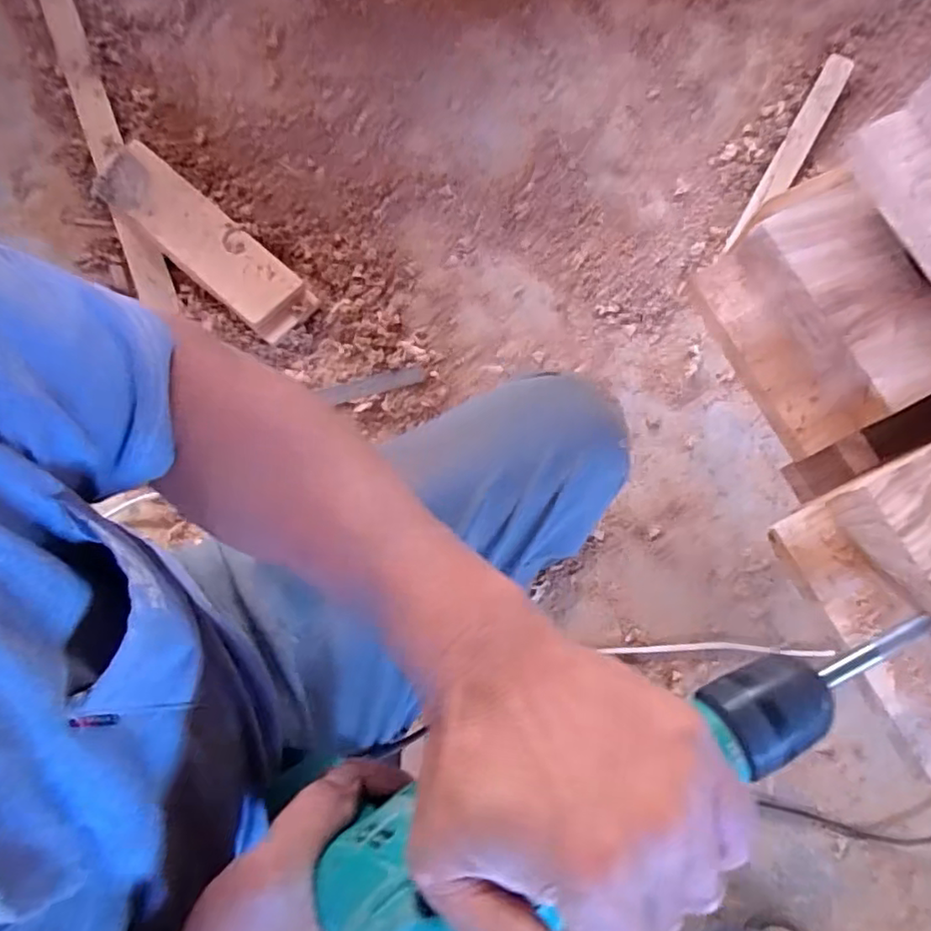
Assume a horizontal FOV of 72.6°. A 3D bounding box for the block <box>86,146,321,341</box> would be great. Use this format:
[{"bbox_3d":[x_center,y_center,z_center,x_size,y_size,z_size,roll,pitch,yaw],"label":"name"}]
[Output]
[{"bbox_3d":[-0.421,-0.358,1.003,0.418,0.046,0.112,40,78,10],"label":"block"}]

